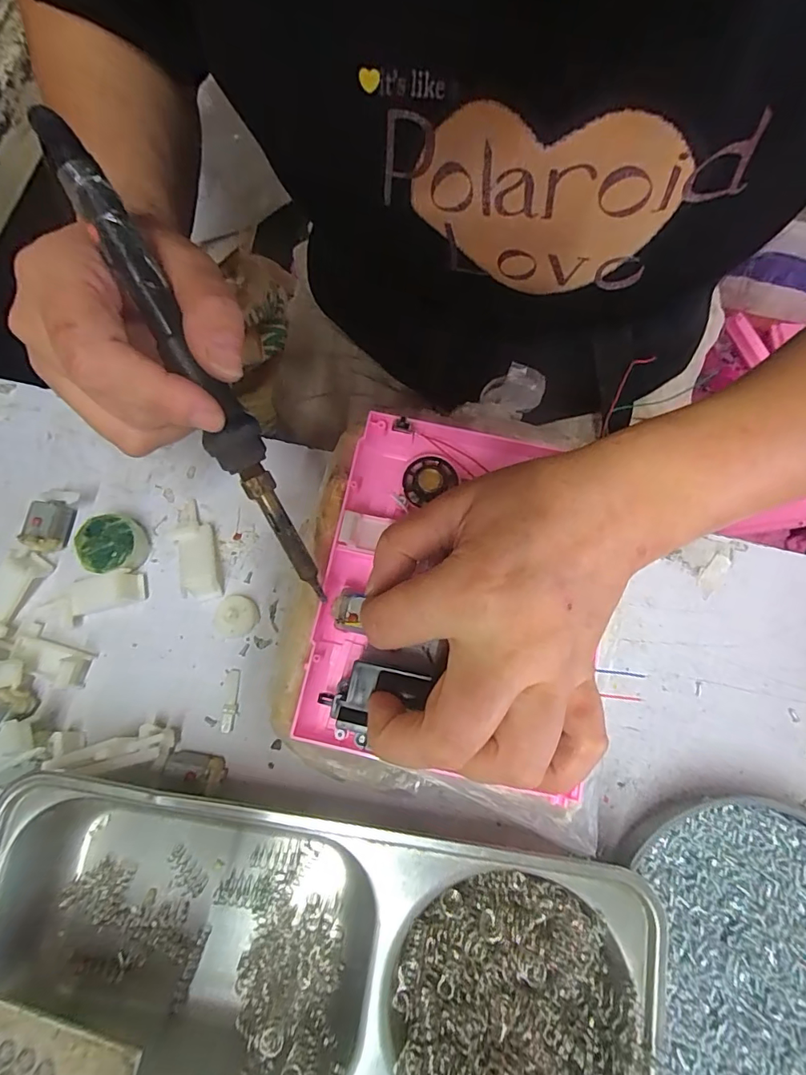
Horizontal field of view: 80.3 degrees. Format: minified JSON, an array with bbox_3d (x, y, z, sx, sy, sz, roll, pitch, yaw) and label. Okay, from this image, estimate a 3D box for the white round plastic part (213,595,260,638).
[{"bbox_3d":[-0.093,0.044,0.264,0.023,0.006,0.023,0,74,-1],"label":"white round plastic part"}]

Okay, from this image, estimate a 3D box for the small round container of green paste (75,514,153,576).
[{"bbox_3d":[-0.162,0.005,0.266,0.032,0.018,0.031,0,74,-1],"label":"small round container of green paste"}]

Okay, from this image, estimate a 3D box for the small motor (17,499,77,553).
[{"bbox_3d":[-0.200,-0.007,0.269,0.017,0.015,0.029,16,75,3],"label":"small motor"}]

